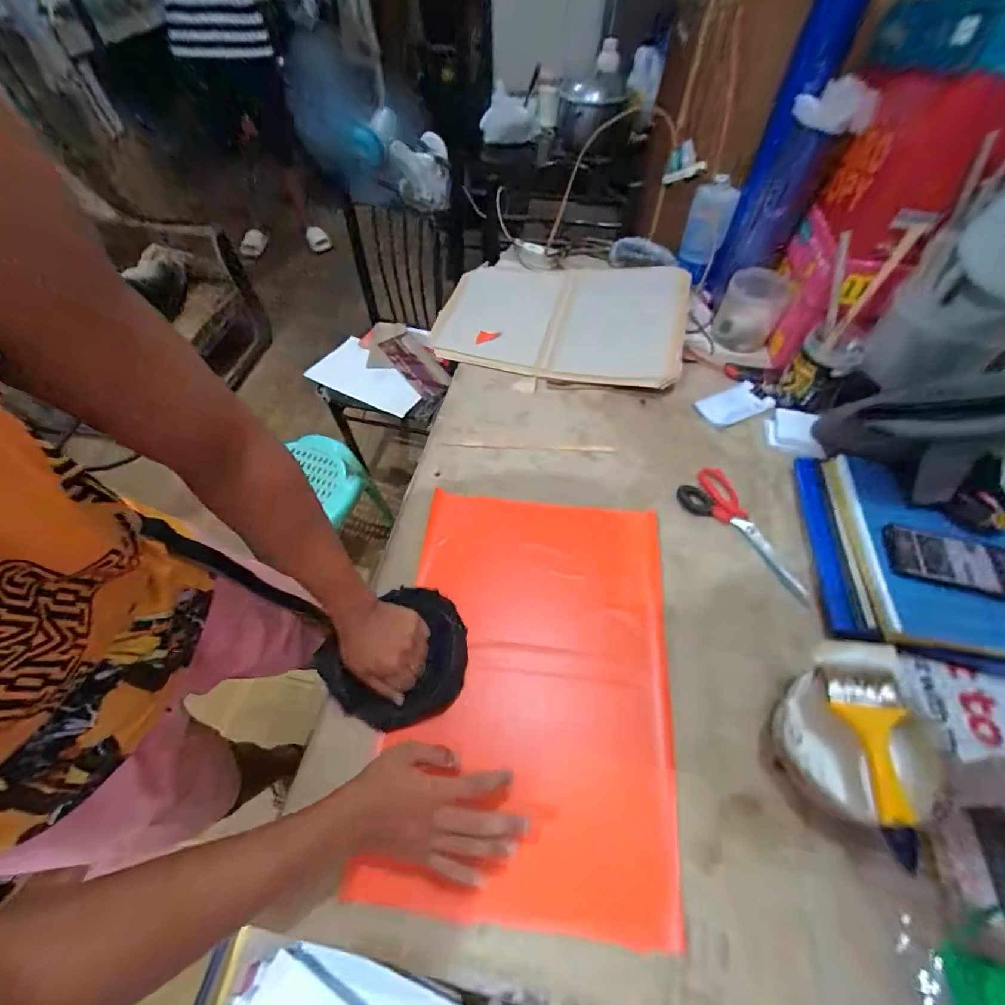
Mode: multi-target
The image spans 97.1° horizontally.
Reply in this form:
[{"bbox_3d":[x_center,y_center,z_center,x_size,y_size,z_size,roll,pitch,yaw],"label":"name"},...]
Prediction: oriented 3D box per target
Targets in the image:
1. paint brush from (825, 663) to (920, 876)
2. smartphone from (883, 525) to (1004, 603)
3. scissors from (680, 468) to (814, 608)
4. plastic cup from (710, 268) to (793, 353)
[{"bbox_3d":[0.372,0.248,0.428,0.063,0.014,0.162,1,58,2],"label":"paint brush"},{"bbox_3d":[0.595,0.080,0.575,0.181,0.014,0.080,13,59,9],"label":"smartphone"},{"bbox_3d":[0.364,0.045,0.655,0.094,0.008,0.226,-28,61,-16],"label":"scissors"},{"bbox_3d":[0.493,-0.386,0.889,0.110,0.101,0.111,17,59,11],"label":"plastic cup"}]

